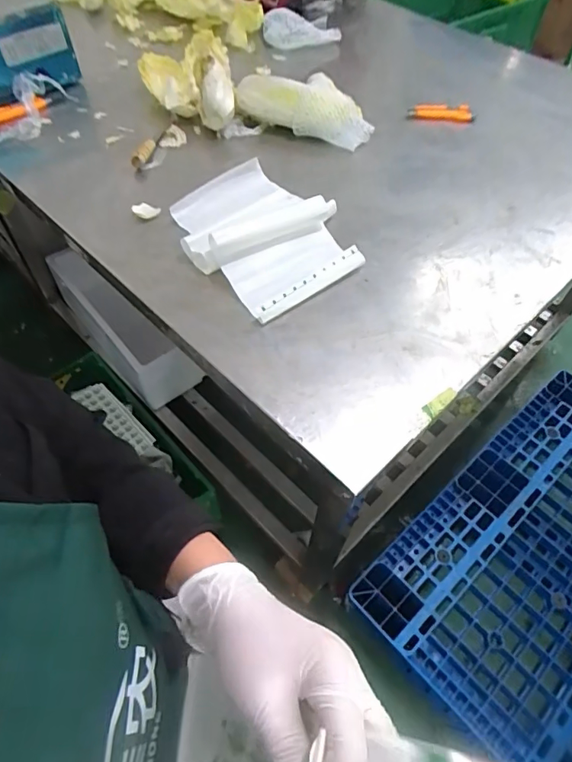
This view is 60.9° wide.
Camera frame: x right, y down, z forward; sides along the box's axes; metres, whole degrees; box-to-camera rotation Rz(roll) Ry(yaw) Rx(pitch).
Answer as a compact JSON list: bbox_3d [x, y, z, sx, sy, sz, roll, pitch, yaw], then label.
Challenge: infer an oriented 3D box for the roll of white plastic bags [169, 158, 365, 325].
[{"bbox_3d":[-0.042,-0.259,0.818,0.237,0.054,0.317,-31,62,-22],"label":"roll of white plastic bags"}]

